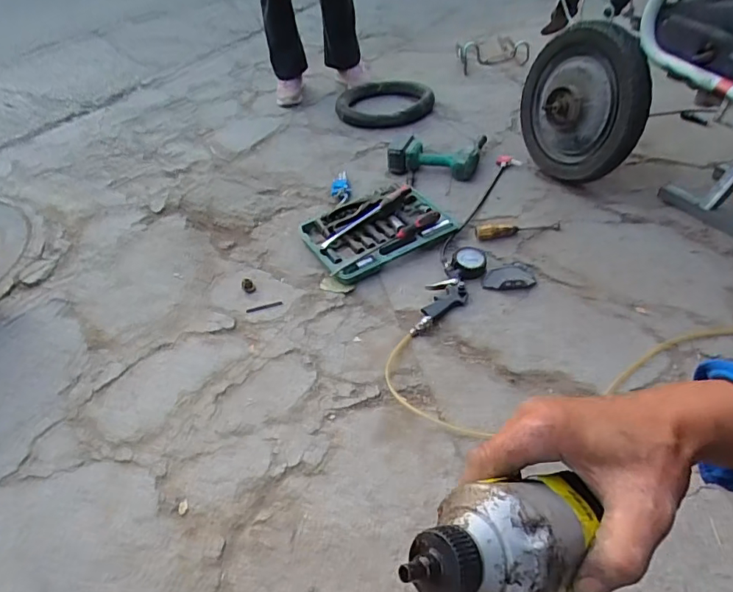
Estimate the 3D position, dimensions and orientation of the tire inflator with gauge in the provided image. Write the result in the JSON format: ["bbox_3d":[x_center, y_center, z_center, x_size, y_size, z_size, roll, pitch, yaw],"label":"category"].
[{"bbox_3d":[0.171,-0.016,1.048,0.088,0.033,0.276,20,48,25],"label":"tire inflator with gauge"}]

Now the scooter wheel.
[{"bbox_3d":[0.524,-0.469,1.242,0.104,0.345,0.354,-10,65,-37],"label":"scooter wheel"}]

